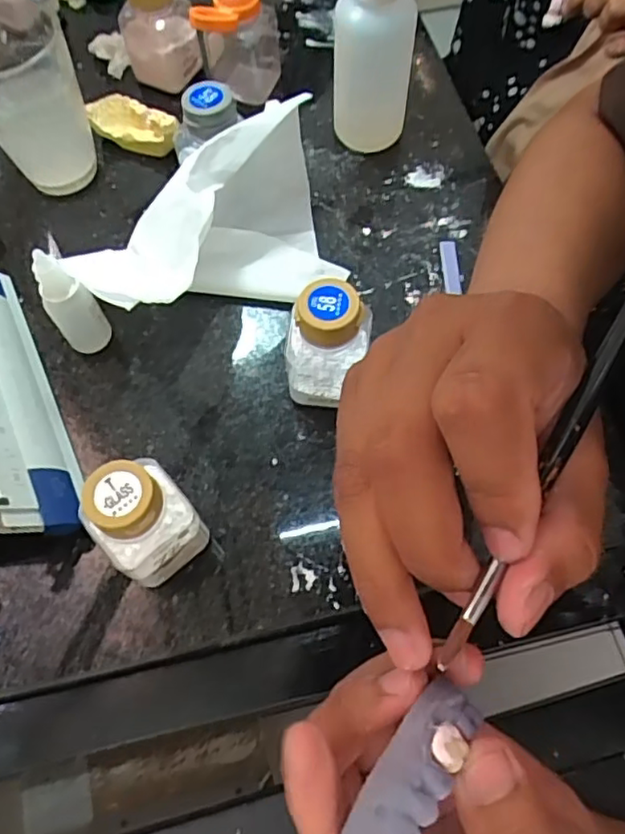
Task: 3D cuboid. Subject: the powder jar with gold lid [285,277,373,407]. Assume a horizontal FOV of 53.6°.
[{"bbox_3d":[0.007,-0.034,0.311,0.038,0.072,0.032,6,65,4],"label":"powder jar with gold lid"}]

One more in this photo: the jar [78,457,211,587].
[{"bbox_3d":[-0.074,0.048,0.278,0.039,0.070,0.036,-40,70,-16],"label":"jar"}]

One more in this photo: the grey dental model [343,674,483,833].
[{"bbox_3d":[0.026,0.090,0.157,0.017,0.008,0.048,33,61,13],"label":"grey dental model"}]

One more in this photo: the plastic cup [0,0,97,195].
[{"bbox_3d":[-0.171,-0.188,0.377,0.063,0.093,0.065,0,65,1],"label":"plastic cup"}]

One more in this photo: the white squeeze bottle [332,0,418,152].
[{"bbox_3d":[0.037,-0.218,0.365,0.047,0.142,0.040,7,65,4],"label":"white squeeze bottle"}]

